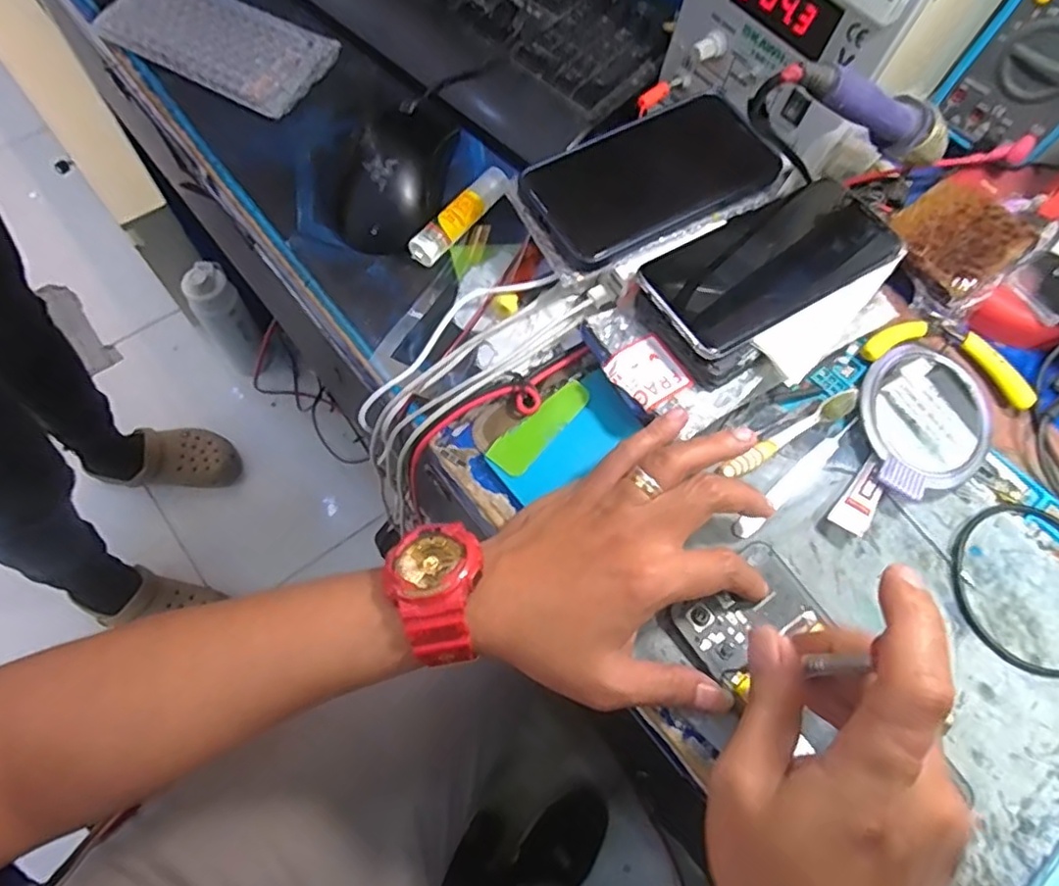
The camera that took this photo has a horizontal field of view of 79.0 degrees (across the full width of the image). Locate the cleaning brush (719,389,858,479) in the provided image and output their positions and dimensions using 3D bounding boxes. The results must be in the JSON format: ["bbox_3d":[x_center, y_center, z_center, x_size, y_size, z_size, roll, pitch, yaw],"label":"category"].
[{"bbox_3d":[0.158,-0.006,0.386,0.098,0.011,0.013,-27,73,-15],"label":"cleaning brush"}]

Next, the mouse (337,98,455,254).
[{"bbox_3d":[-0.090,-0.184,0.433,0.057,0.031,0.111,17,67,2],"label":"mouse"}]

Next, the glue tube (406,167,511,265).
[{"bbox_3d":[-0.047,-0.156,0.436,0.020,0.014,0.085,38,70,10],"label":"glue tube"}]

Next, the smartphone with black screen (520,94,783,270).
[{"bbox_3d":[0.078,-0.167,0.406,0.155,0.013,0.080,-29,73,-10],"label":"smartphone with black screen"}]

